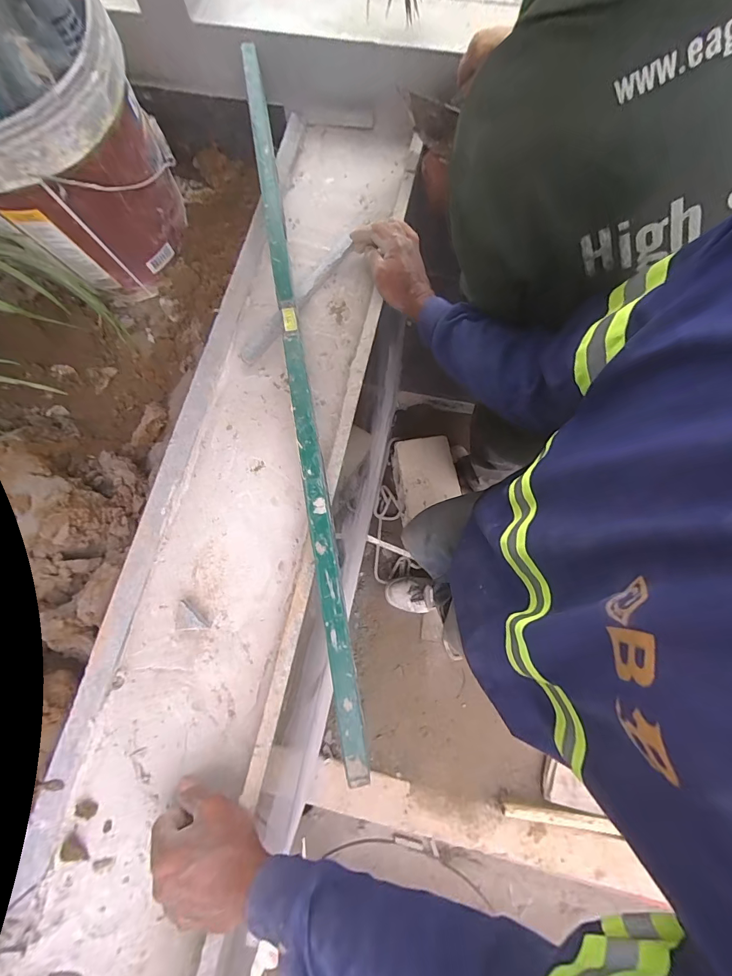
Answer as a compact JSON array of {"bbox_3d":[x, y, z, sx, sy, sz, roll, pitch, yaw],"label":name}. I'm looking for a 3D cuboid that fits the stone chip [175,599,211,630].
[{"bbox_3d":[-0.207,0.152,0.463,0.036,0.018,0.033,-1,76,1],"label":"stone chip"}]

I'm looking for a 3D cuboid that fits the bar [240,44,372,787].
[{"bbox_3d":[-0.086,-0.174,0.459,0.026,0.023,0.928,-10,75,-1],"label":"bar"}]

